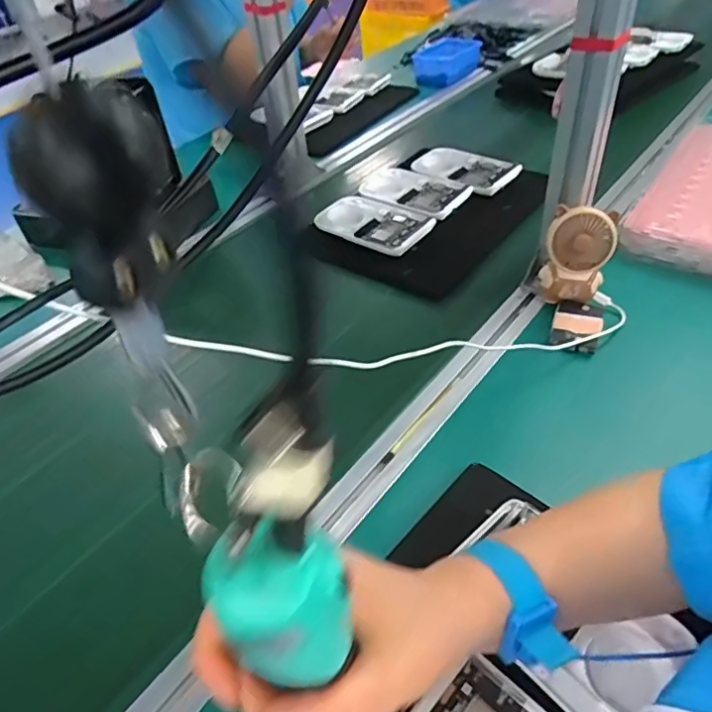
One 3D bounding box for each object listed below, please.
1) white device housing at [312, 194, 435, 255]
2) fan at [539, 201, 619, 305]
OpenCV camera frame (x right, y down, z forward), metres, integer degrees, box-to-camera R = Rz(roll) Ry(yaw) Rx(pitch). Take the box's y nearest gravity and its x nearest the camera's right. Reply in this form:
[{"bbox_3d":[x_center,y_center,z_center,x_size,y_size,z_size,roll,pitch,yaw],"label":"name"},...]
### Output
[{"bbox_3d":[0.025,-0.184,0.768,0.150,0.015,0.100,24,53,28],"label":"white device housing"},{"bbox_3d":[0.239,-0.107,0.604,0.068,0.099,0.047,6,46,14],"label":"fan"}]

